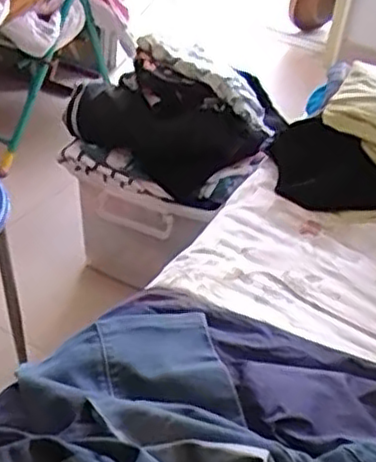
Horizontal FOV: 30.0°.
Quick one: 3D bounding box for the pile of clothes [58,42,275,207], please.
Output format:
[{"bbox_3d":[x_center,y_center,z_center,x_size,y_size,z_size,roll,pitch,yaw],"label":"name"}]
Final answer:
[{"bbox_3d":[-0.053,-0.212,1.337,0.374,0.221,0.189,22,38,19],"label":"pile of clothes"}]

